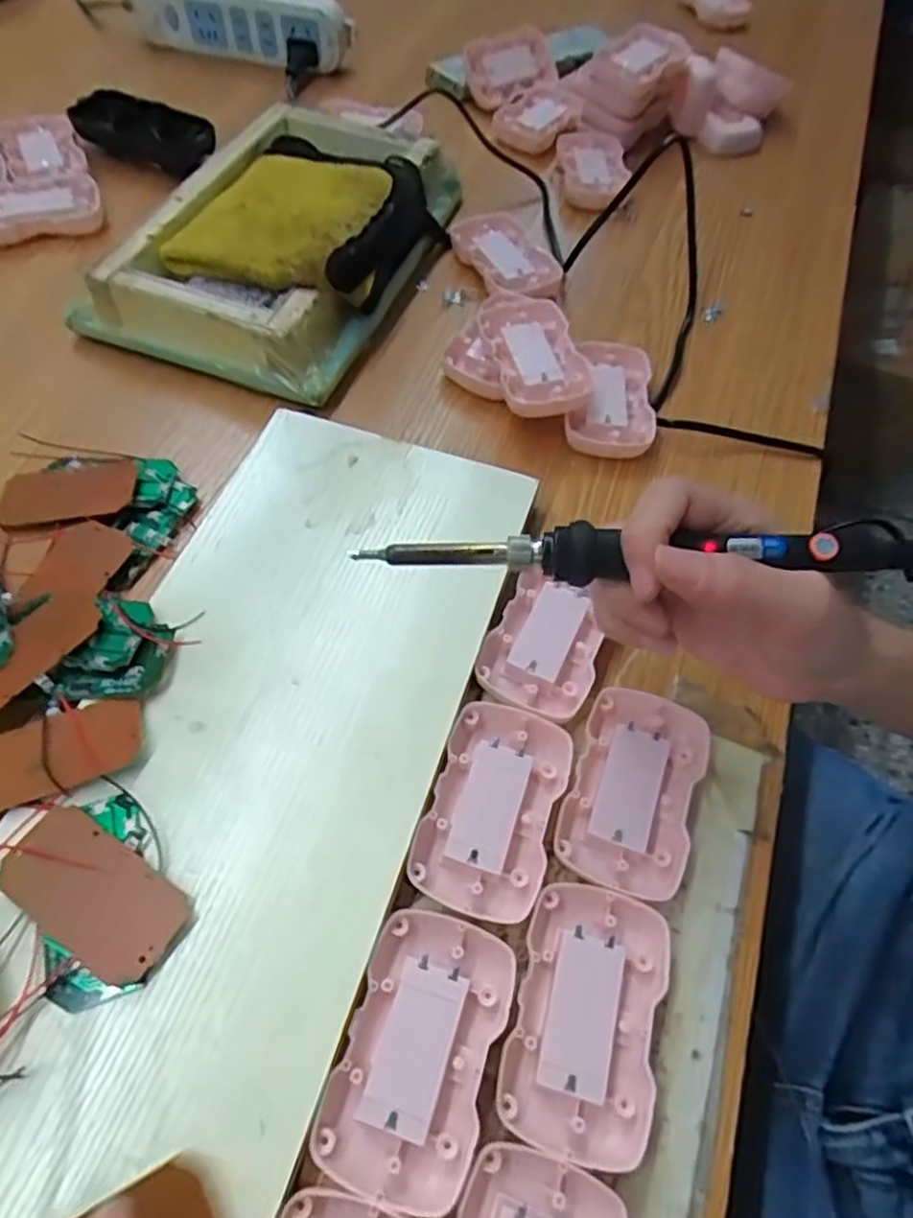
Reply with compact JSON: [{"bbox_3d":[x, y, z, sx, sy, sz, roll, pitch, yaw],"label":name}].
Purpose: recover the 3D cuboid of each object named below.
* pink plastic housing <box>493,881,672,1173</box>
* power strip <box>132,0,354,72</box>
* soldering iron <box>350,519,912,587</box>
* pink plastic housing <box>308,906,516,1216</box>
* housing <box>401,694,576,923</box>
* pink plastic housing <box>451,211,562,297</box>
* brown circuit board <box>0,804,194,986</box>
[{"bbox_3d":[0.050,0.155,0.266,0.055,0.017,0.087,15,59,4],"label":"pink plastic housing"},{"bbox_3d":[-0.197,-0.529,0.615,0.201,0.050,0.038,11,60,2],"label":"power strip"},{"bbox_3d":[0.082,-0.020,0.243,0.228,0.019,0.016,1,60,0],"label":"soldering iron"},{"bbox_3d":[-0.013,0.162,0.256,0.054,0.013,0.088,18,59,6],"label":"pink plastic housing"},{"bbox_3d":[0.016,0.086,0.302,0.054,0.013,0.086,18,59,6],"label":"housing"},{"bbox_3d":[0.037,-0.258,0.509,0.056,0.021,0.095,-25,64,-18],"label":"pink plastic housing"},{"bbox_3d":[-0.141,0.108,0.265,0.074,0.005,0.038,30,61,13],"label":"brown circuit board"}]

